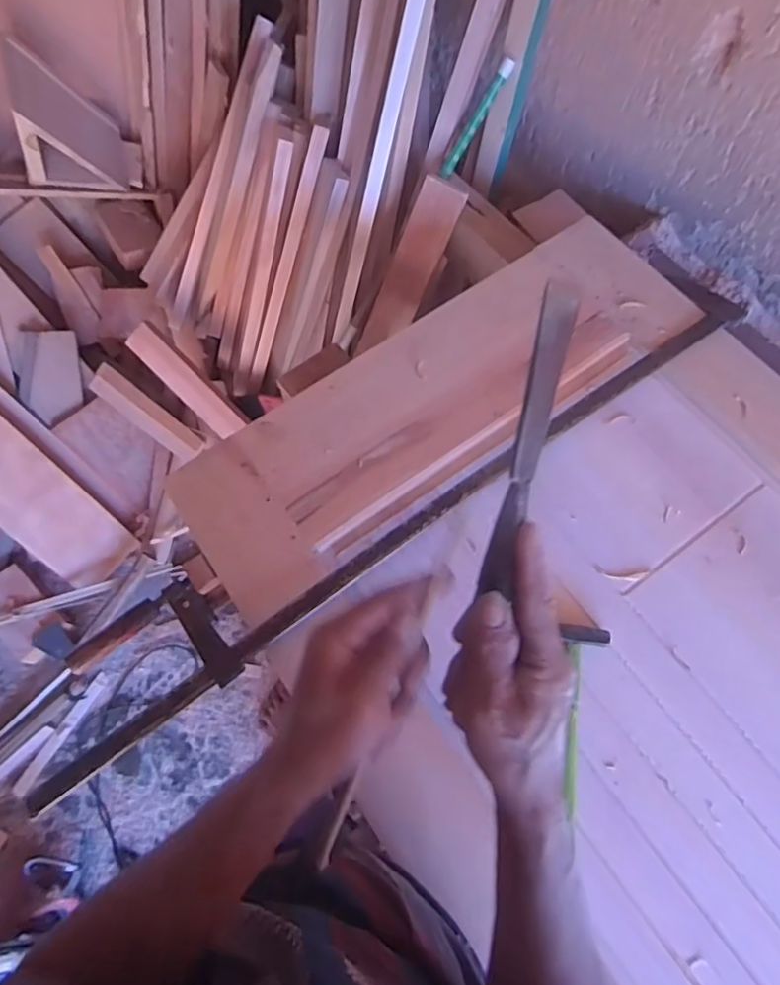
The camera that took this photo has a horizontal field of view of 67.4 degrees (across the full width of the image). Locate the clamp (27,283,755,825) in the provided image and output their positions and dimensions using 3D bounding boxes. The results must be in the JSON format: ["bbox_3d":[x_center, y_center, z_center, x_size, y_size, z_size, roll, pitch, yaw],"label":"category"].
[{"bbox_3d":[0.030,-0.013,0.749,1.055,0.049,0.150,-33,71,-13],"label":"clamp"}]

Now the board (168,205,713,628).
[{"bbox_3d":[0.073,-0.137,0.820,0.753,0.034,0.244,-34,71,-13],"label":"board"}]

